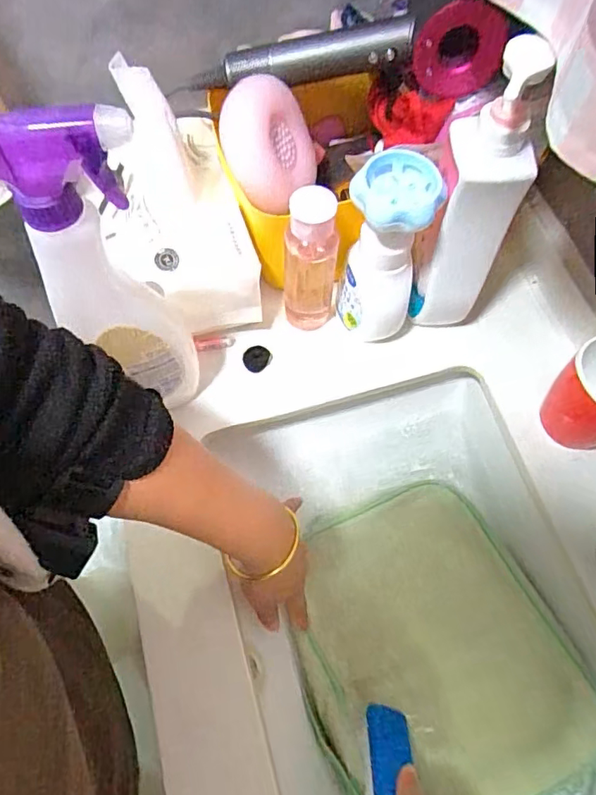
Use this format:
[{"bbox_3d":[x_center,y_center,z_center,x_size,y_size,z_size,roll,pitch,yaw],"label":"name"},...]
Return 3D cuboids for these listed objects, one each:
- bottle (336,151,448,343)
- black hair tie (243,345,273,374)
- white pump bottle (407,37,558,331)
[{"bbox_3d":[0.075,-0.126,0.485,0.069,0.172,0.069,1,66,0],"label":"bottle"},{"bbox_3d":[-0.041,-0.038,0.539,0.025,0.011,0.025,34,71,14],"label":"black hair tie"},{"bbox_3d":[0.142,-0.149,0.447,0.060,0.253,0.057,-2,66,-1],"label":"white pump bottle"}]

